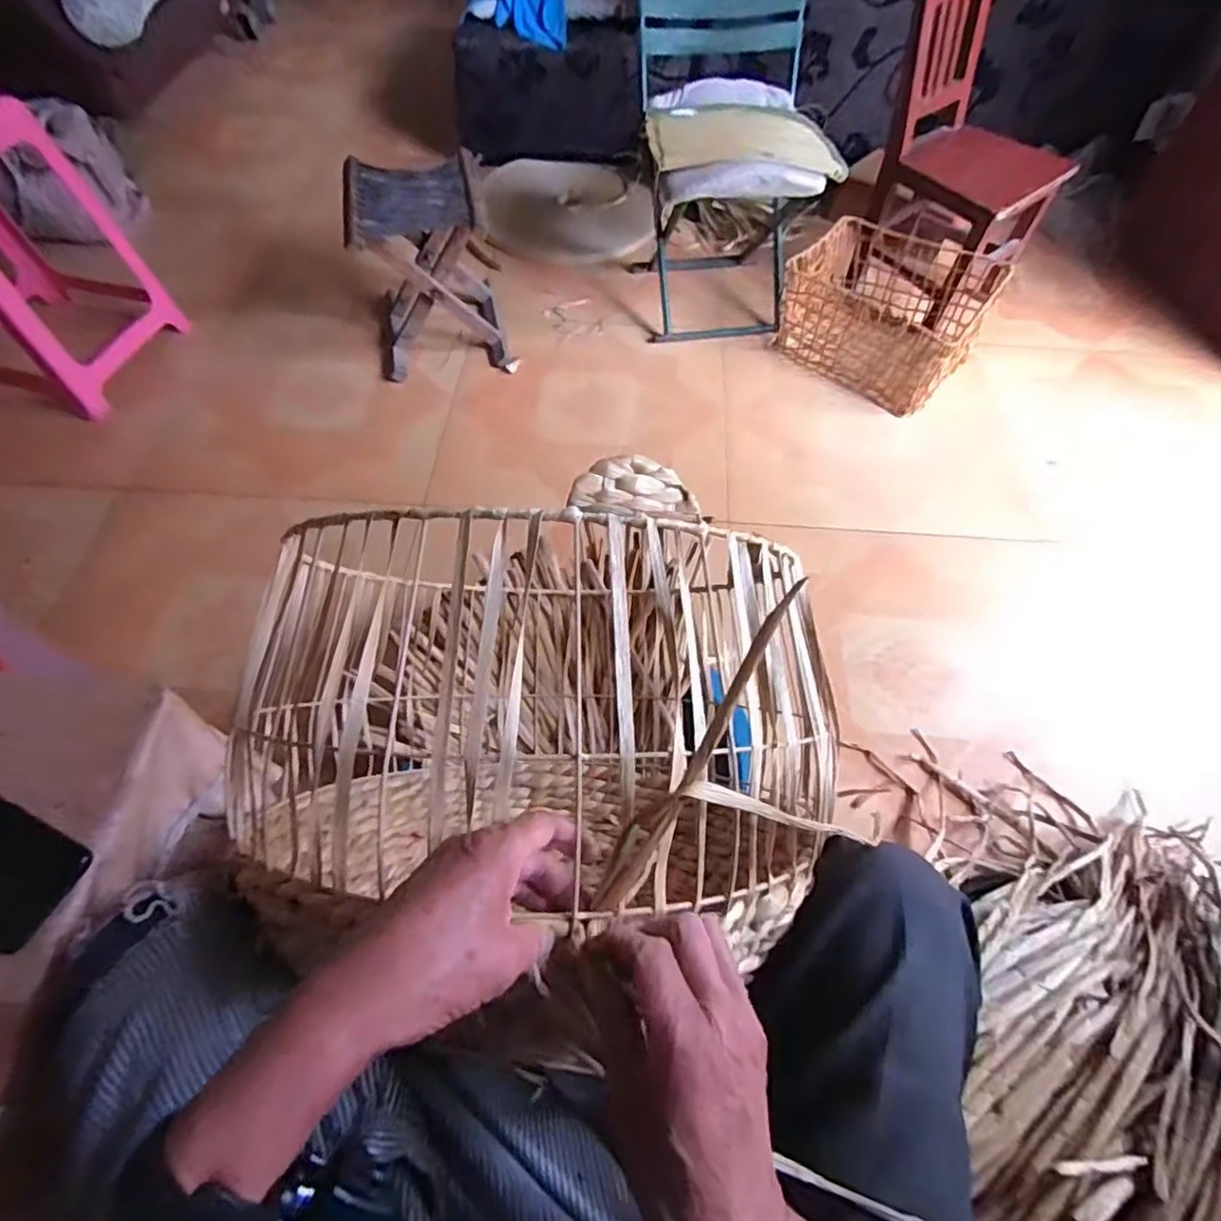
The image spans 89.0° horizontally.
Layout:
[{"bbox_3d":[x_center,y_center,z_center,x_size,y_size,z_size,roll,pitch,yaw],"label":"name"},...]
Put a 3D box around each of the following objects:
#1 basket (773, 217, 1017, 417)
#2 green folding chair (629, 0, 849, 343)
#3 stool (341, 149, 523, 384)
[{"bbox_3d":[0.624,-0.684,1.420,0.407,0.183,0.327,38,66,18],"label":"basket"},{"bbox_3d":[0.249,-1.028,1.419,0.384,0.511,0.649,1,60,-1],"label":"green folding chair"},{"bbox_3d":[-0.388,-0.736,1.331,0.285,0.298,0.297,-12,61,-8],"label":"stool"}]

